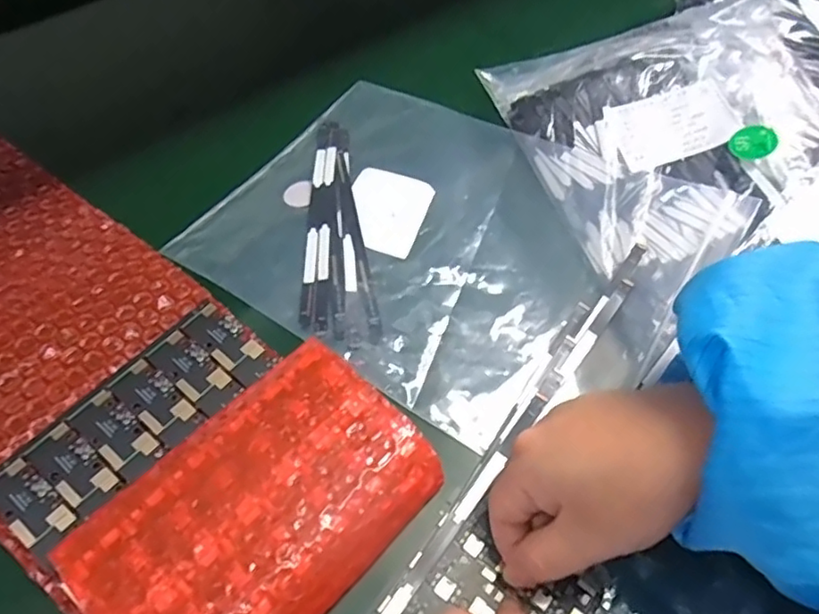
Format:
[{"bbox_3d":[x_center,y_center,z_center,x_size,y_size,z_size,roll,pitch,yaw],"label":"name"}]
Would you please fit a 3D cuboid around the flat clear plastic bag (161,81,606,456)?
[{"bbox_3d":[0.002,-0.047,0.375,0.211,0.010,0.193,30,61,15],"label":"flat clear plastic bag"}]

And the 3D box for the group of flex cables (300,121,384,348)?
[{"bbox_3d":[-0.048,-0.055,0.374,0.040,0.004,0.172,-6,58,-8],"label":"group of flex cables"}]

